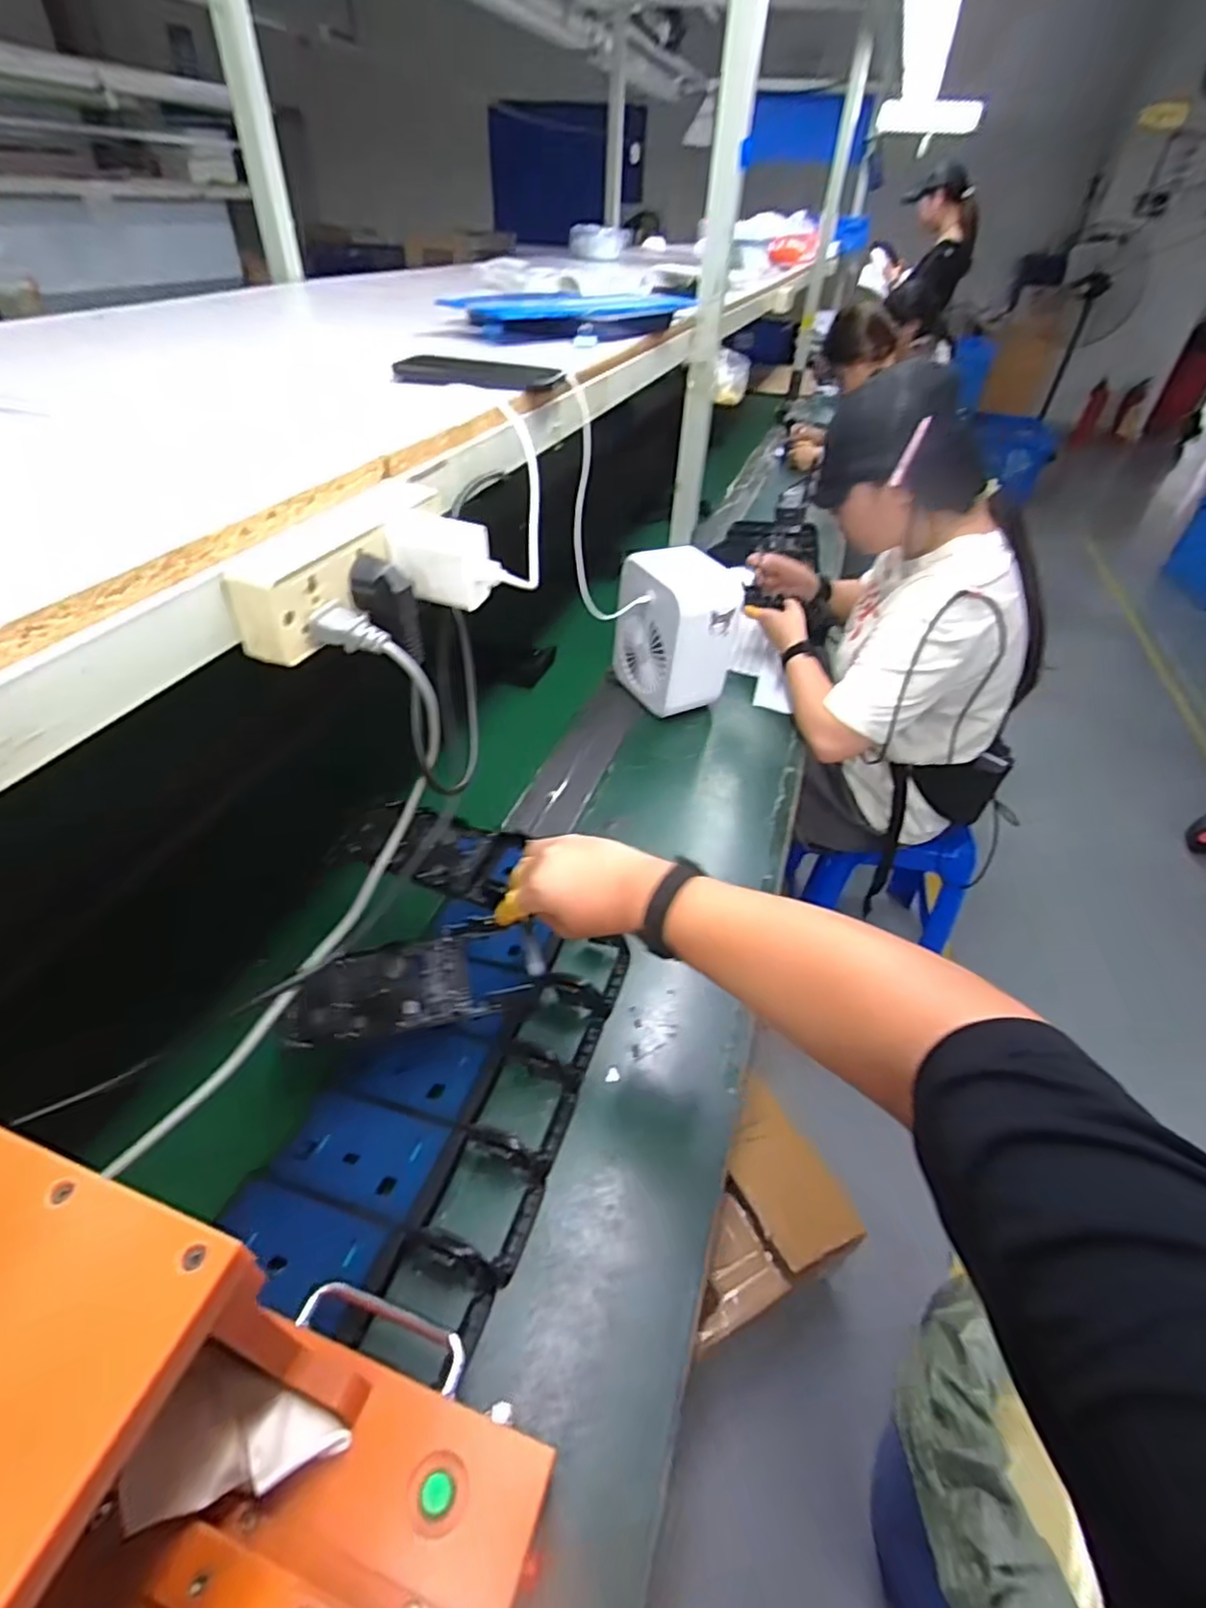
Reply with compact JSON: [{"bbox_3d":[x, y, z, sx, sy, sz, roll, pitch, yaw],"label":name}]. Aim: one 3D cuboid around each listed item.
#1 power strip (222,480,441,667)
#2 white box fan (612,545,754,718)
[{"bbox_3d":[-0.154,-0.150,0.413,0.033,0.054,0.167,14,43,12],"label":"power strip"},{"bbox_3d":[0.106,-0.257,1.029,0.122,0.224,0.162,-22,47,-25],"label":"white box fan"}]

